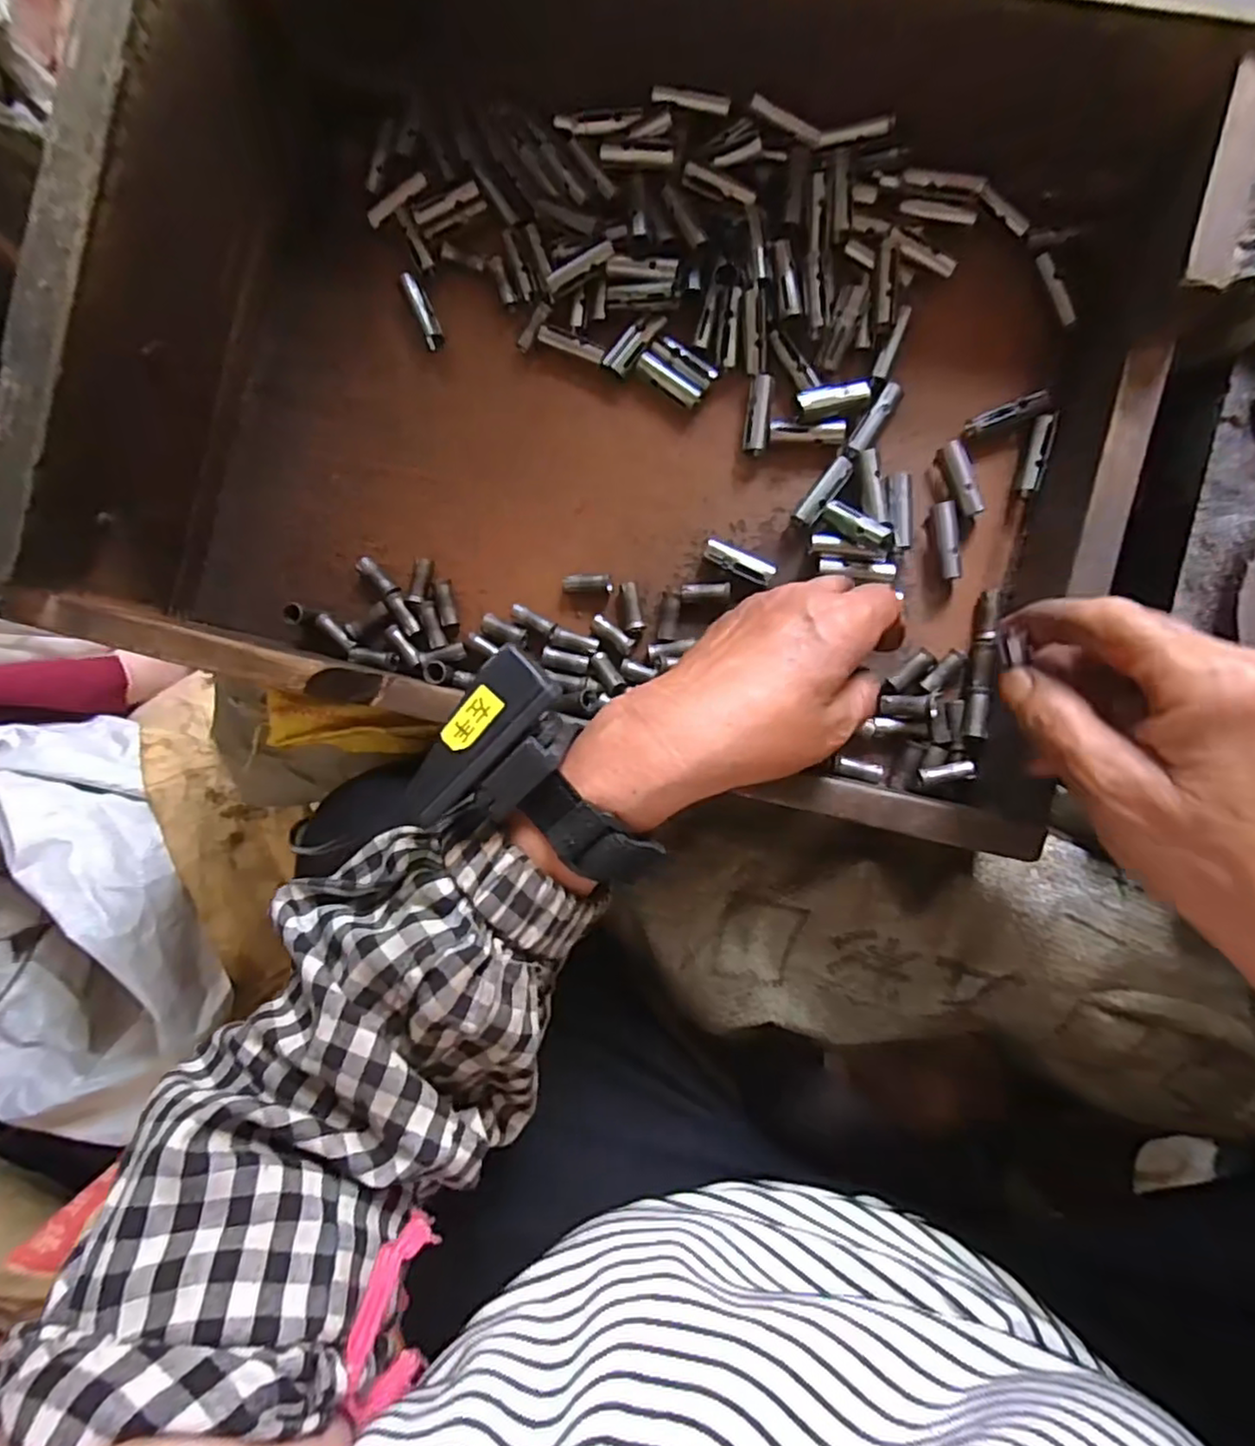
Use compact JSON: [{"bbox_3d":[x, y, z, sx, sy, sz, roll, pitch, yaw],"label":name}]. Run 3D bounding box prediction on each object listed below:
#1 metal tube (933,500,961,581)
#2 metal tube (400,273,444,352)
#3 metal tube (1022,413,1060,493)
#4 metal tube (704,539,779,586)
[{"bbox_3d":[0.158,-0.090,0.334,0.009,0.011,0.038,-6,93,6],"label":"metal tube"},{"bbox_3d":[-0.109,-0.219,0.361,0.011,0.009,0.038,-24,90,7],"label":"metal tube"},{"bbox_3d":[0.200,-0.132,0.332,0.009,0.011,0.036,15,95,5],"label":"metal tube"},{"bbox_3d":[0.057,-0.081,0.345,0.037,0.011,0.011,28,96,4],"label":"metal tube"}]

